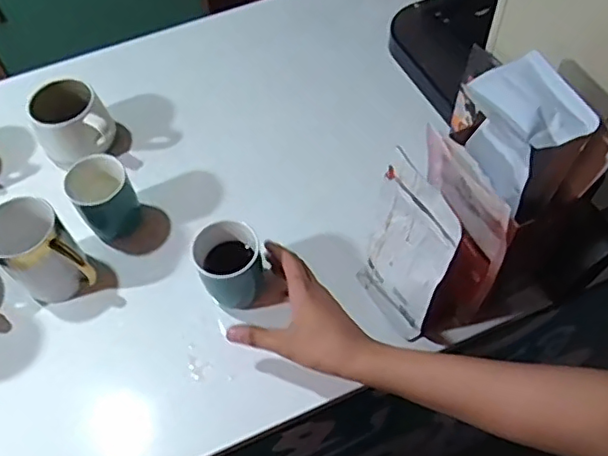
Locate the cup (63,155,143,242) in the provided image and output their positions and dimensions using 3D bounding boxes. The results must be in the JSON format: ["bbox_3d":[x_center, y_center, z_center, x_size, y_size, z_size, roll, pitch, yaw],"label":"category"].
[{"bbox_3d":[-0.219,-0.033,0.654,0.062,0.081,0.061,-1,57,2],"label":"cup"}]

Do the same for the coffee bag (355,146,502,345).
[{"bbox_3d":[0.113,0.020,0.545,0.075,0.185,0.106,-31,61,-16],"label":"coffee bag"}]

